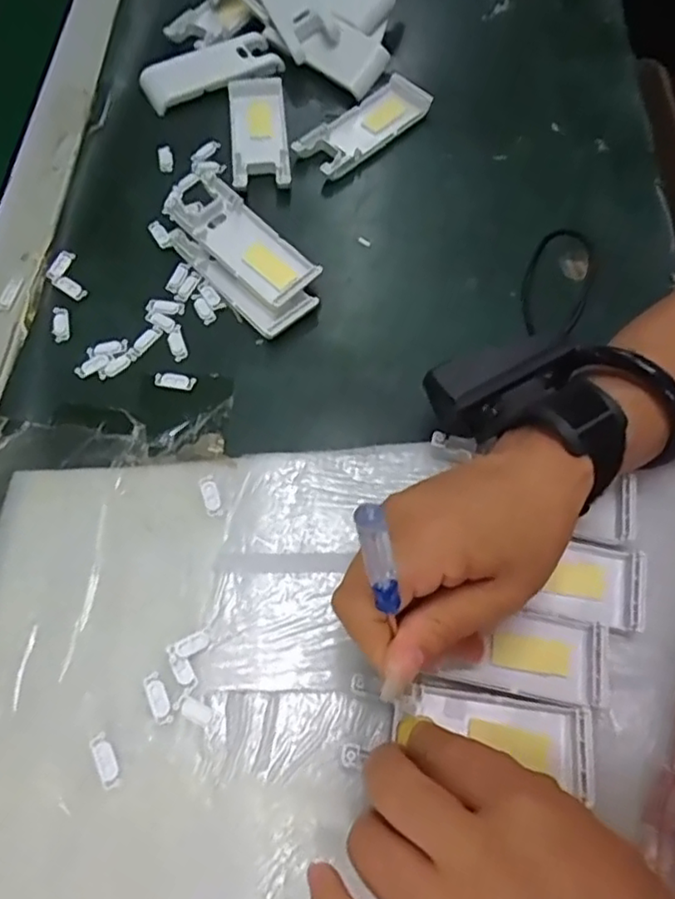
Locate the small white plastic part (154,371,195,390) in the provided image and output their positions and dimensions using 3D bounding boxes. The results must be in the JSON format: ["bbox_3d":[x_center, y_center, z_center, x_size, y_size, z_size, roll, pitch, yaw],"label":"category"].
[{"bbox_3d":[-0.096,-0.040,0.372,0.025,0.004,0.009,7,65,3],"label":"small white plastic part"}]

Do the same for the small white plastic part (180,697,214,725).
[{"bbox_3d":[-0.064,0.119,0.285,0.015,0.004,0.008,25,68,11],"label":"small white plastic part"}]

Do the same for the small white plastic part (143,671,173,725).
[{"bbox_3d":[-0.082,0.113,0.285,0.008,0.004,0.023,-24,68,-11],"label":"small white plastic part"}]

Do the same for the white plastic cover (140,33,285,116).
[{"bbox_3d":[-0.095,-0.287,0.475,0.103,0.008,0.043,-25,68,-11],"label":"white plastic cover"}]

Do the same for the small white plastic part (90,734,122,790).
[{"bbox_3d":[-0.101,0.136,0.274,0.009,0.004,0.023,-23,67,-10],"label":"small white plastic part"}]

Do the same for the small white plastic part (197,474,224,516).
[{"bbox_3d":[-0.066,0.024,0.328,0.009,0.004,0.023,-19,67,-9],"label":"small white plastic part"}]

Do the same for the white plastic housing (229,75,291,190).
[{"bbox_3d":[-0.057,-0.230,0.453,0.039,0.010,0.110,-6,65,-3],"label":"white plastic housing"}]

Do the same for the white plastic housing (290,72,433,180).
[{"bbox_3d":[0.019,-0.233,0.451,0.099,0.015,0.043,-42,72,-17],"label":"white plastic housing"}]

